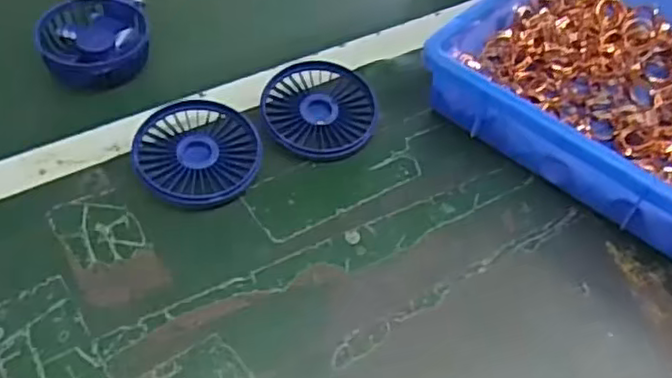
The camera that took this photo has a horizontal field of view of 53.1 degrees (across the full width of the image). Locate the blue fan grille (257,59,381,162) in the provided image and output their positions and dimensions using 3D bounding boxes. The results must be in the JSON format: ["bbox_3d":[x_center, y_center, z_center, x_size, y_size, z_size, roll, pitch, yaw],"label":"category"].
[{"bbox_3d":[-0.014,-0.060,0.516,0.084,0.021,0.088,-5,51,-10],"label":"blue fan grille"}]

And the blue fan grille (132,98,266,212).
[{"bbox_3d":[-0.098,-0.025,0.480,0.084,0.020,0.090,3,50,-4],"label":"blue fan grille"}]

